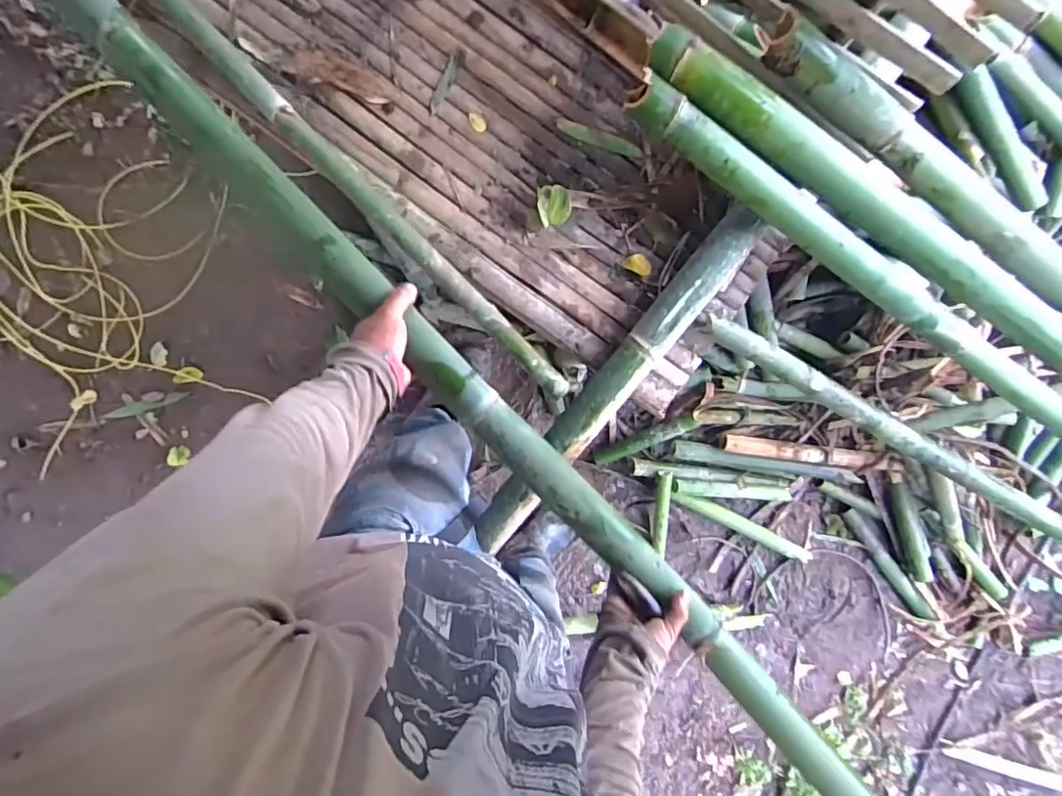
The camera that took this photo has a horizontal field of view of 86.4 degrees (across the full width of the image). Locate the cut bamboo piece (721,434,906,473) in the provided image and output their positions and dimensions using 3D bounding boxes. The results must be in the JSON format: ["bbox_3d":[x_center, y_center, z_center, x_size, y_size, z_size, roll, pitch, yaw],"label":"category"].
[{"bbox_3d":[0.700,0.140,1.406,0.452,0.056,0.048,7,94,-3],"label":"cut bamboo piece"}]

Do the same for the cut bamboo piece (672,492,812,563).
[{"bbox_3d":[0.558,0.338,1.492,0.410,0.034,0.039,26,93,-5],"label":"cut bamboo piece"}]

